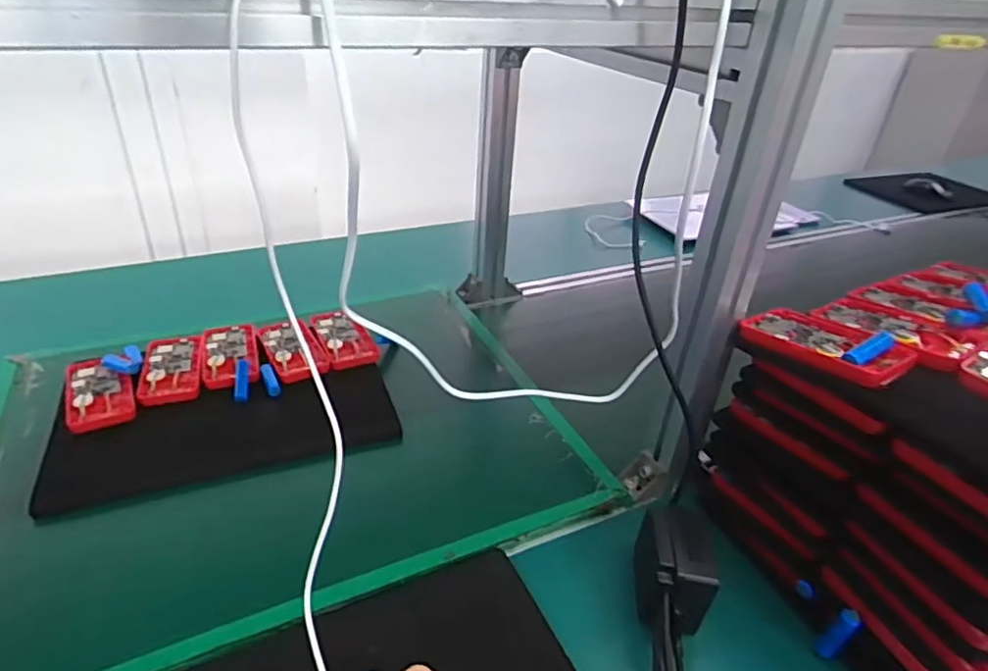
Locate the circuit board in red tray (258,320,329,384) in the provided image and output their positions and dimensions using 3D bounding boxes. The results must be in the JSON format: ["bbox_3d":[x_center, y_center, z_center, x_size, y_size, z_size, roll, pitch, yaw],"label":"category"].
[{"bbox_3d":[-0.257,0.016,0.770,0.066,0.020,0.126,-15,37,-27],"label":"circuit board in red tray"}]

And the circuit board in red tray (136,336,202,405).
[{"bbox_3d":[-0.390,0.042,0.726,0.064,0.018,0.124,-9,35,-19],"label":"circuit board in red tray"}]

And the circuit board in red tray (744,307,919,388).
[{"bbox_3d":[0.274,0.005,0.497,0.066,0.023,0.132,-10,22,-20],"label":"circuit board in red tray"}]

